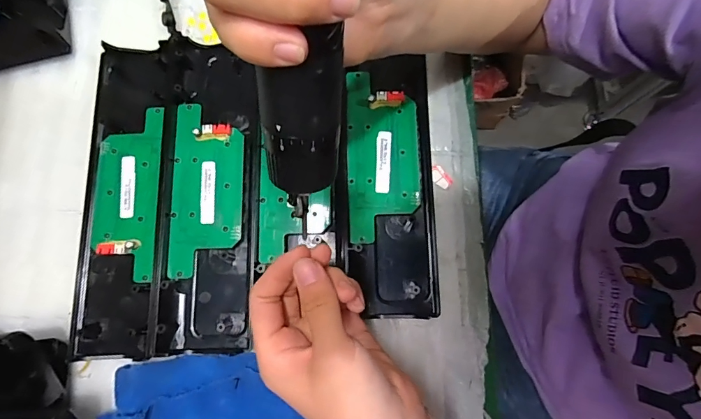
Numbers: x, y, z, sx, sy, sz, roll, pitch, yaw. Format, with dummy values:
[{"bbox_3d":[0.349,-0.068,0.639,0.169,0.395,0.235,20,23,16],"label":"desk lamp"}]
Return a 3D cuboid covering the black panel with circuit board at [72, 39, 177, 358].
[{"bbox_3d":[-0.176,-0.013,0.310,0.070,0.014,0.241,0,78,0],"label":"black panel with circuit board"}]

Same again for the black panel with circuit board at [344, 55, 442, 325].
[{"bbox_3d":[0.031,-0.020,0.308,0.069,0.021,0.195,-1,78,0],"label":"black panel with circuit board"}]

